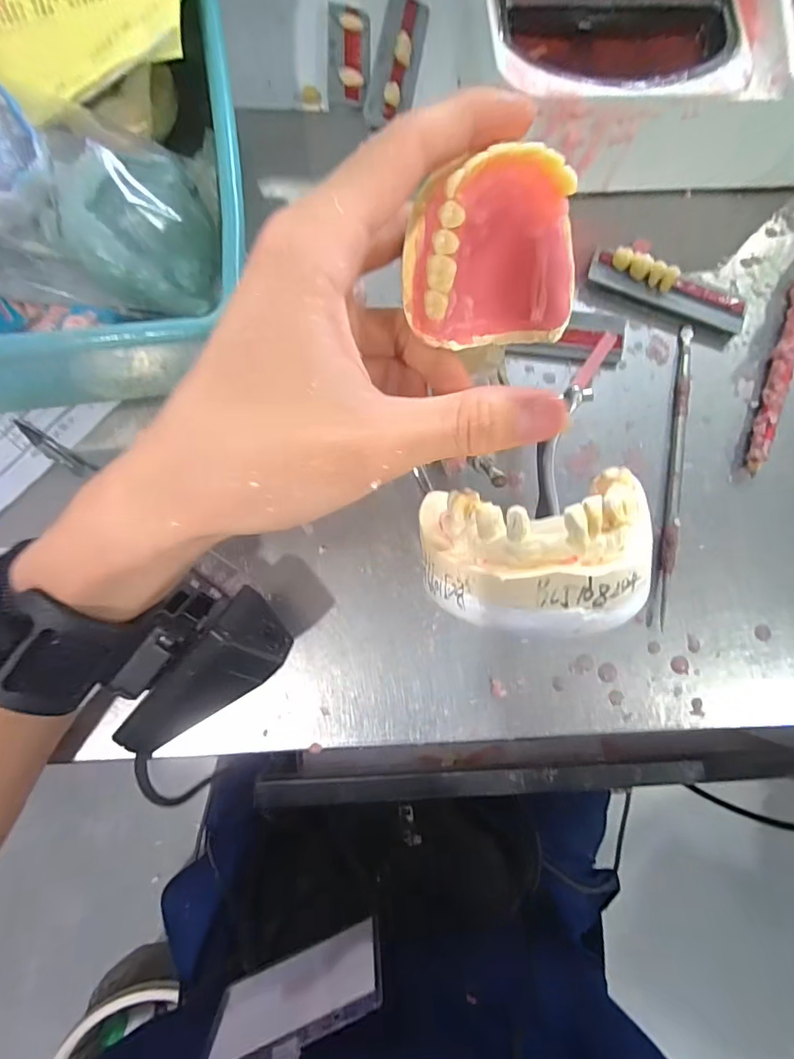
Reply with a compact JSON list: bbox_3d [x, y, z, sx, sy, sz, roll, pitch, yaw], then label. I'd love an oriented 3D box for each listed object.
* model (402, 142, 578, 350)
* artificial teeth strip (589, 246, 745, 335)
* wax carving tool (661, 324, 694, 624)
[{"bbox_3d":[0.029,-0.090,0.167,0.055,0.058,0.027,-24,45,-4],"label":"model"},{"bbox_3d":[0.138,-0.122,0.256,0.081,0.015,0.017,20,81,0],"label":"artificial teeth strip"},{"bbox_3d":[0.137,-0.030,0.245,0.007,0.006,0.149,10,81,-2],"label":"wax carving tool"}]

